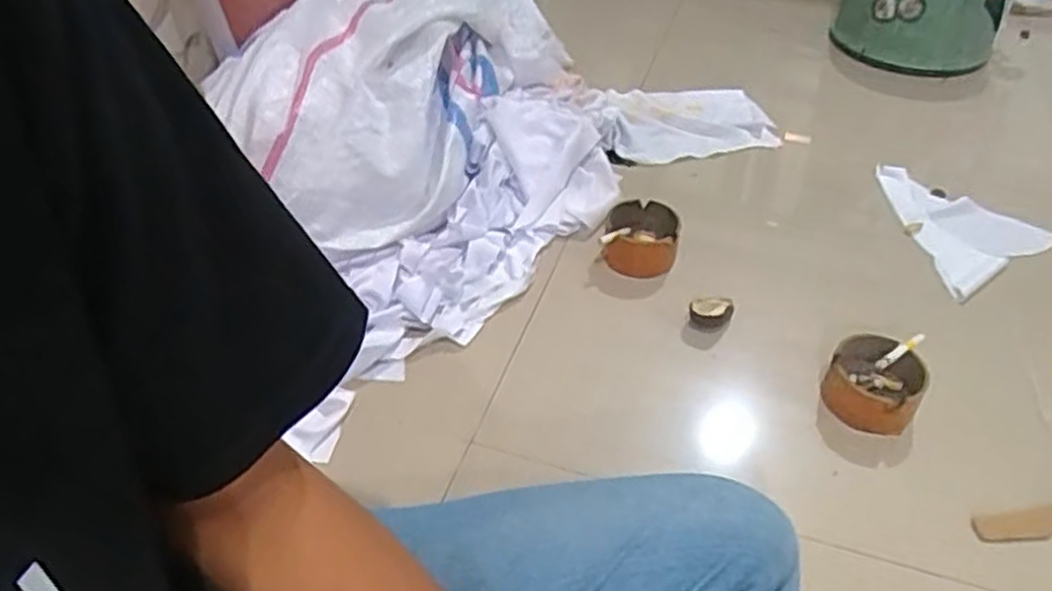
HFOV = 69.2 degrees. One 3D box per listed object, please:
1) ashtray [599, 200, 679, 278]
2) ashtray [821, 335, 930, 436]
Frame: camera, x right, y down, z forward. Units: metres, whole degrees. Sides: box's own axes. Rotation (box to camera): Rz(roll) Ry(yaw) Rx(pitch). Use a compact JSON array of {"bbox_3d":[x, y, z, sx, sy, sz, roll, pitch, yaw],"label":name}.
[{"bbox_3d":[0.131,-0.064,0.870,0.086,0.049,0.085,13,43,12],"label":"ashtray"},{"bbox_3d":[0.319,0.081,0.704,0.078,0.048,0.078,20,44,19],"label":"ashtray"}]

